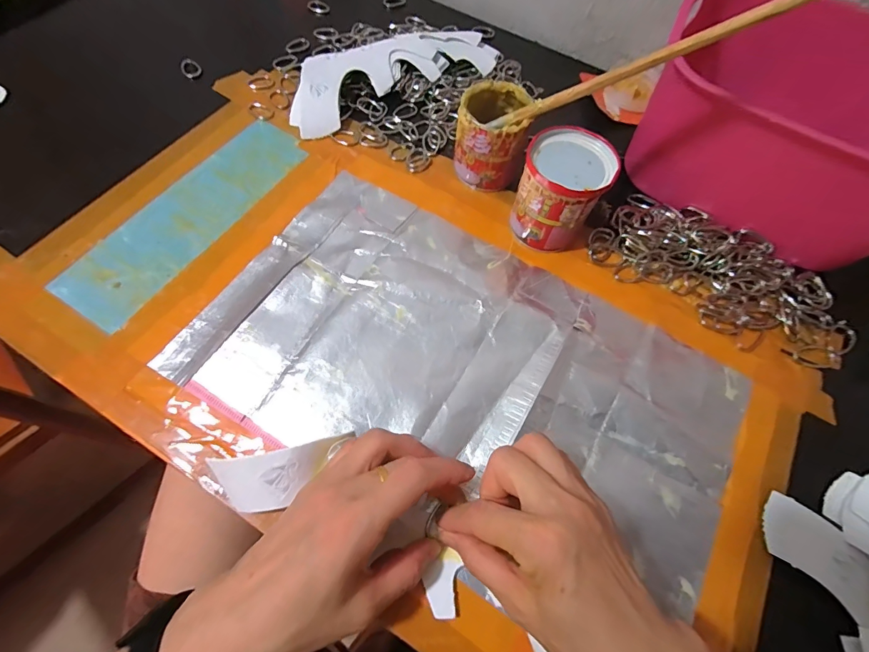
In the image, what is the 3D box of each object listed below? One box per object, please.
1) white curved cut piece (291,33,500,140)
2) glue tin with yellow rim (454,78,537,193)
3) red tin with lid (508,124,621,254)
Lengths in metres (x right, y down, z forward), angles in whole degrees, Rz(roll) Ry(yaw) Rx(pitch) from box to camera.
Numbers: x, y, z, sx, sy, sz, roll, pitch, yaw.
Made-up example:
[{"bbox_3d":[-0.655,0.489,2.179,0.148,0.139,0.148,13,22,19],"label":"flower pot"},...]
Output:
[{"bbox_3d":[-0.043,-0.268,0.418,0.231,0.016,0.077,-27,86,-14],"label":"white curved cut piece"},{"bbox_3d":[0.052,-0.175,0.367,0.058,0.067,0.068,13,66,3],"label":"glue tin with yellow rim"},{"bbox_3d":[0.104,-0.111,0.337,0.065,0.075,0.068,1,66,-3],"label":"red tin with lid"}]

